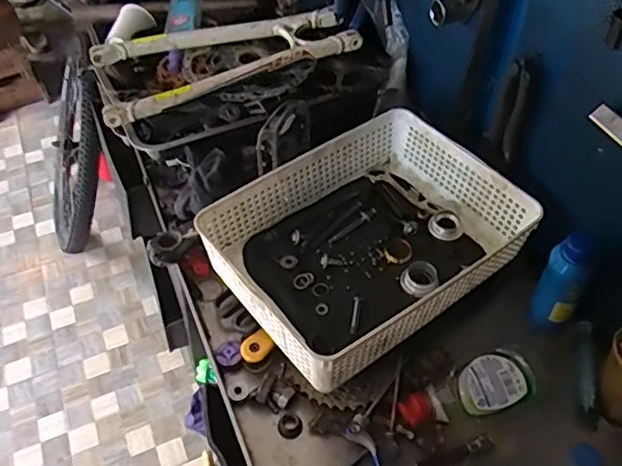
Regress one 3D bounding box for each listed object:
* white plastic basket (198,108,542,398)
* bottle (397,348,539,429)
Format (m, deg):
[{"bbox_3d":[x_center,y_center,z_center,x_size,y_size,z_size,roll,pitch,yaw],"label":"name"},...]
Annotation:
[{"bbox_3d":[0.066,0.005,0.686,0.329,0.084,0.247,-30,55,-23],"label":"white plastic basket"},{"bbox_3d":[0.169,0.169,0.622,0.156,0.048,0.058,-8,49,-7],"label":"bottle"}]

